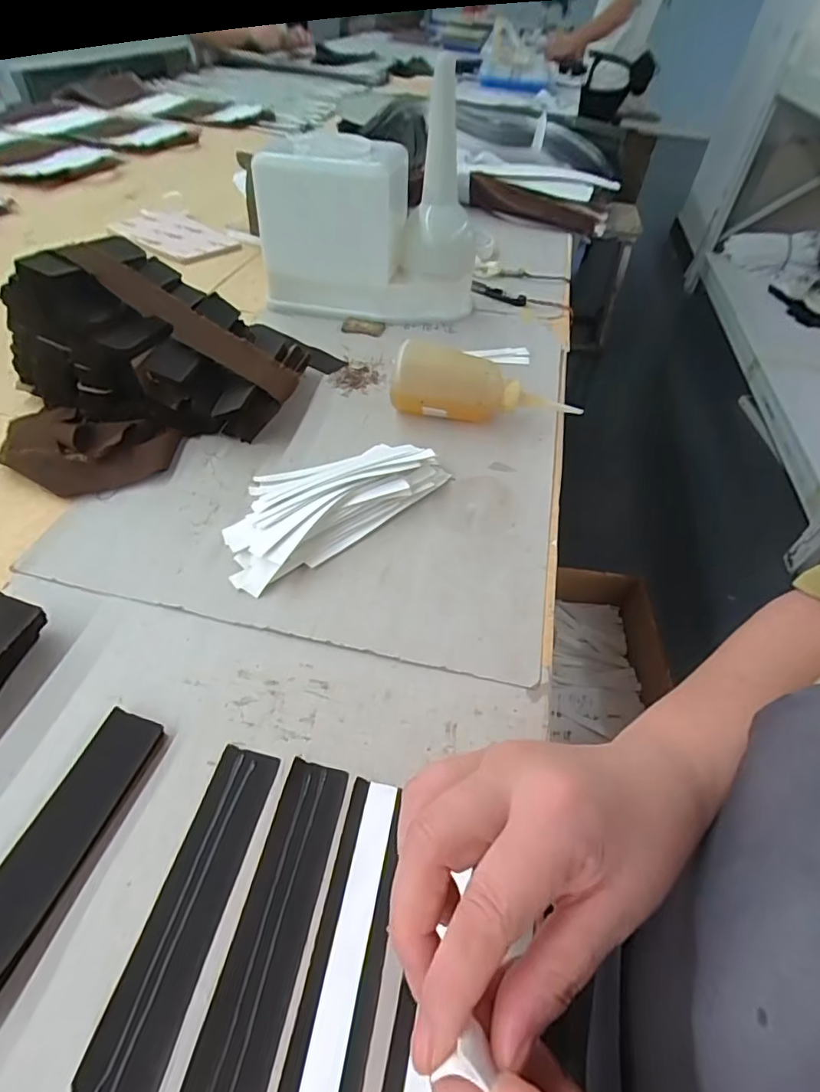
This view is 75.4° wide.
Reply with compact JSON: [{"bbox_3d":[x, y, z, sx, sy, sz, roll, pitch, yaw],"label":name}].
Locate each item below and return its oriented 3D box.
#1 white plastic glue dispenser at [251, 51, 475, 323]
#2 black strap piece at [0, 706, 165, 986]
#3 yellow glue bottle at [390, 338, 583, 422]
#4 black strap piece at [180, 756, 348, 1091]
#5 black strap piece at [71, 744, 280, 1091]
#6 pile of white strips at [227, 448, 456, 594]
[{"bbox_3d":[-0.043,-0.384,0.604,0.251,0.214,0.109,3,48,-2],"label":"white plastic glue dispenser"},{"bbox_3d":[-0.173,0.147,0.252,0.035,0.007,0.140,15,49,9],"label":"black strap piece"},{"bbox_3d":[0.073,-0.147,0.504,0.176,0.057,0.054,9,48,3],"label":"yellow glue bottle"},{"bbox_3d":[-0.061,0.170,0.242,0.031,0.004,0.139,11,48,5],"label":"black strap piece"},{"bbox_3d":[-0.101,0.165,0.247,0.033,0.004,0.139,11,48,5],"label":"black strap piece"},{"bbox_3d":[-0.067,-0.042,0.416,0.181,0.026,0.096,-33,58,-29],"label":"pile of white strips"}]

